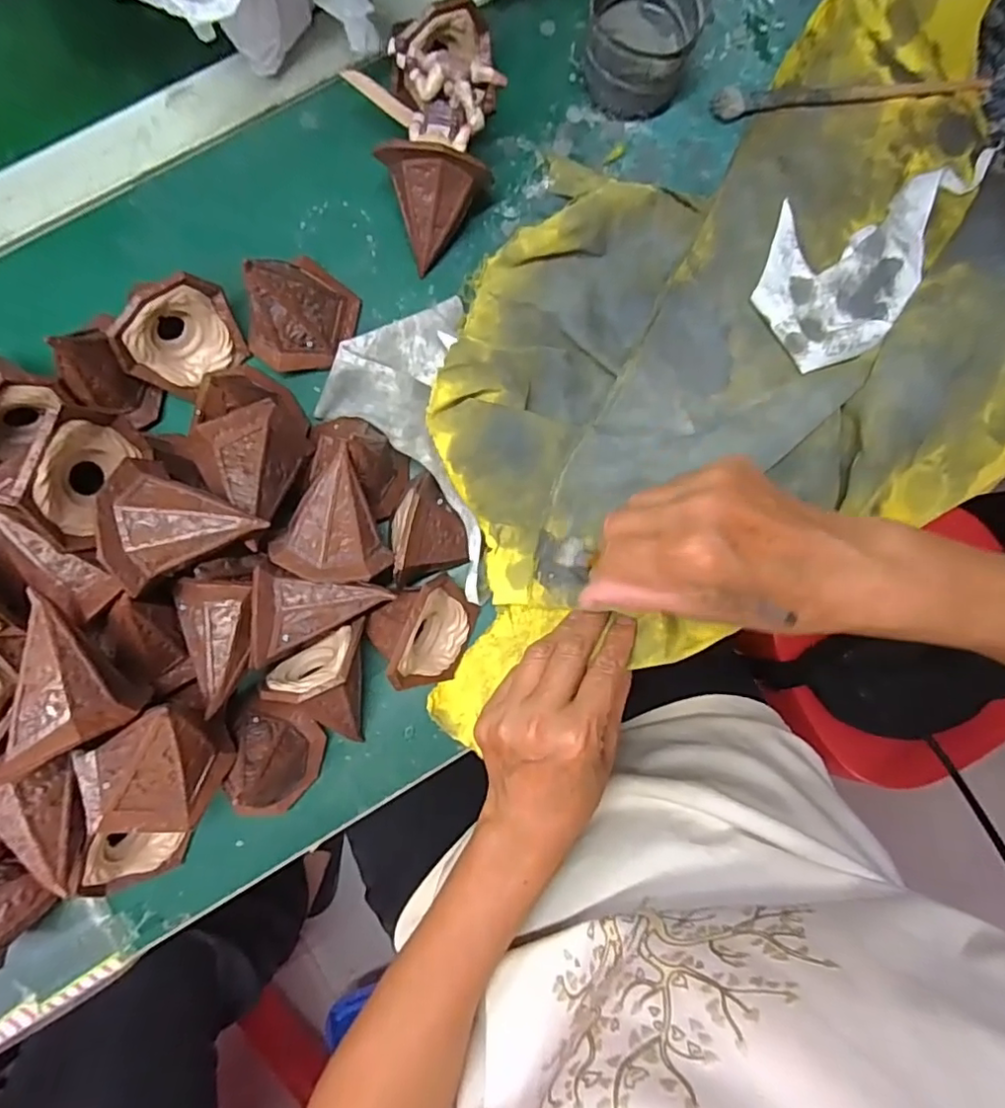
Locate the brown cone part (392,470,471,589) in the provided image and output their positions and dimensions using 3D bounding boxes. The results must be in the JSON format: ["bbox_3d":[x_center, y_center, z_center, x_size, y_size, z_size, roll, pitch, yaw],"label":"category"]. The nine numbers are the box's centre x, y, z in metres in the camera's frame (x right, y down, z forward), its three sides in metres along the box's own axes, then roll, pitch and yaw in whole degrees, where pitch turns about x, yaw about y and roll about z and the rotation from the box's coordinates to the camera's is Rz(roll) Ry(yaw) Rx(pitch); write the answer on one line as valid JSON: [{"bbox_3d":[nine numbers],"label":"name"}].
[{"bbox_3d":[-0.044,-0.014,0.318,0.044,0.047,0.052,-23,89,-4],"label":"brown cone part"}]

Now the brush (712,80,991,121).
[{"bbox_3d":[0.227,-0.299,0.375,0.184,0.010,0.017,-9,88,-3],"label":"brush"}]

